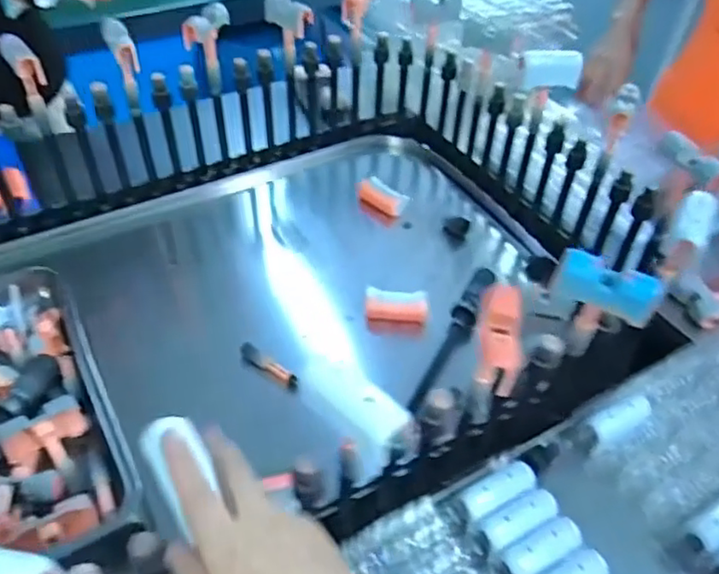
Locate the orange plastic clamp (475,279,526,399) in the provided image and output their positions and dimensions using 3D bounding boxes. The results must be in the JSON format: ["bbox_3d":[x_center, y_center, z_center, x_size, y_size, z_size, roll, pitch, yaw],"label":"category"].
[{"bbox_3d":[0.099,0.036,0.436,0.027,0.020,0.077,2,85,1],"label":"orange plastic clamp"}]

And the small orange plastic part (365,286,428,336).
[{"bbox_3d":[0.045,0.032,0.785,0.077,0.042,0.050,8,44,7],"label":"small orange plastic part"}]

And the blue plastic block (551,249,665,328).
[{"bbox_3d":[0.192,0.002,0.485,0.075,0.041,0.021,25,47,18],"label":"blue plastic block"}]

